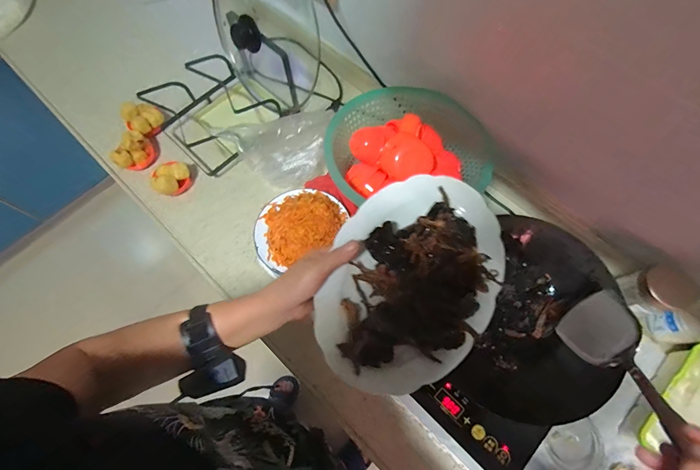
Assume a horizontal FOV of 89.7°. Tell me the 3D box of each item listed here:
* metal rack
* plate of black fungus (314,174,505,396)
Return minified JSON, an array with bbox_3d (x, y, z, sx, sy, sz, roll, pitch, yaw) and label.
[{"bbox_3d":[-0.305,-0.281,0.786,0.218,0.130,0.214,-43,75,-14],"label":"metal rack"},{"bbox_3d":[0.078,0.048,0.437,0.201,0.038,0.284,34,73,12],"label":"plate of black fungus"}]

